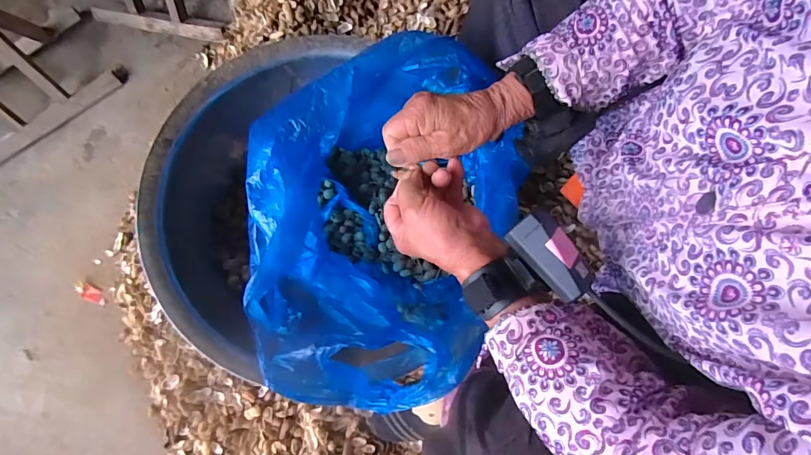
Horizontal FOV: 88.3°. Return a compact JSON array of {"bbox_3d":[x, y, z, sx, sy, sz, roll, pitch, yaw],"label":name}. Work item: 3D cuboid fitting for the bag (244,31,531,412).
[{"bbox_3d":[-0.012,-0.012,0.503,0.287,0.194,0.424,-3,78,5],"label":"bag"}]

